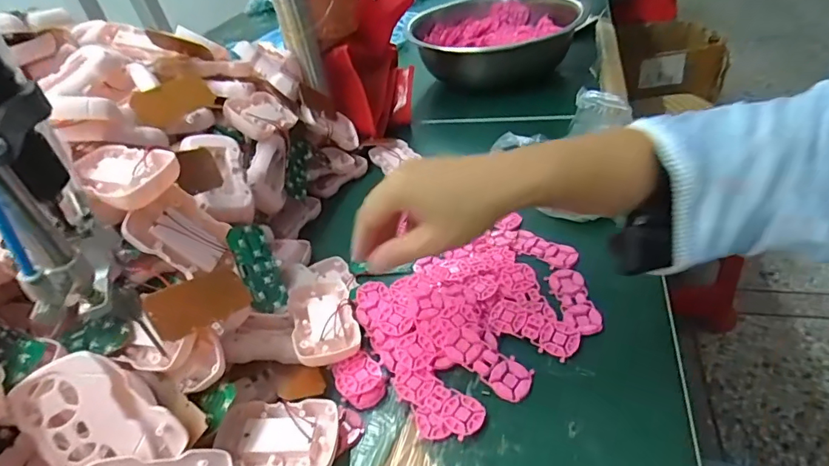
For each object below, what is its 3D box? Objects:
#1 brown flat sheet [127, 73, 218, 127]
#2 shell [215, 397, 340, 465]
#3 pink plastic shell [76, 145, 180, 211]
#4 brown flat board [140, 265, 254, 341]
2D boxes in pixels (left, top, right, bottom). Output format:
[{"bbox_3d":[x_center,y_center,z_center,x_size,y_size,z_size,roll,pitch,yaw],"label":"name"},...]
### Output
[{"bbox_3d":[-0.239,-0.131,0.466,0.004,0.039,0.079,13,46,37],"label":"brown flat sheet"},{"bbox_3d":[-0.102,0.150,0.351,0.087,0.011,0.055,1,42,4],"label":"shell"},{"bbox_3d":[-0.214,-0.047,0.347,0.086,0.014,0.055,20,47,34],"label":"pink plastic shell"},{"bbox_3d":[-0.157,0.050,0.347,0.039,0.004,0.072,53,34,6],"label":"brown flat board"}]

